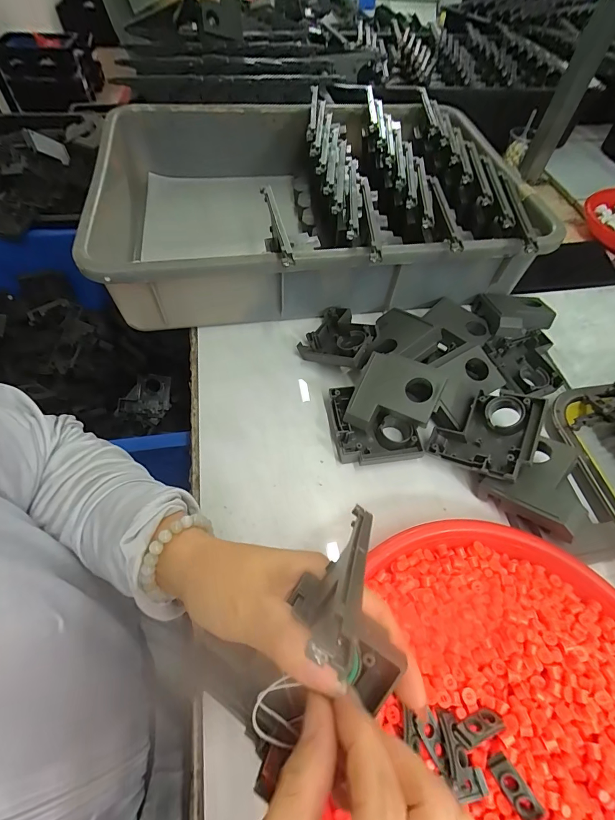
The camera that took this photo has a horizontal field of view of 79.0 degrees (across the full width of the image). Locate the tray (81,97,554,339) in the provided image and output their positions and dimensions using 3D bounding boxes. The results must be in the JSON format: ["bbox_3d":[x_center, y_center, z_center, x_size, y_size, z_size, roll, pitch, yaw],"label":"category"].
[{"bbox_3d":[-0.002,-0.284,0.493,0.494,0.109,0.402,-9,58,-8],"label":"tray"}]

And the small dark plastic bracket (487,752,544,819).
[{"bbox_3d":[0.120,0.218,0.215,0.013,0.008,0.032,-30,63,-20],"label":"small dark plastic bracket"}]

